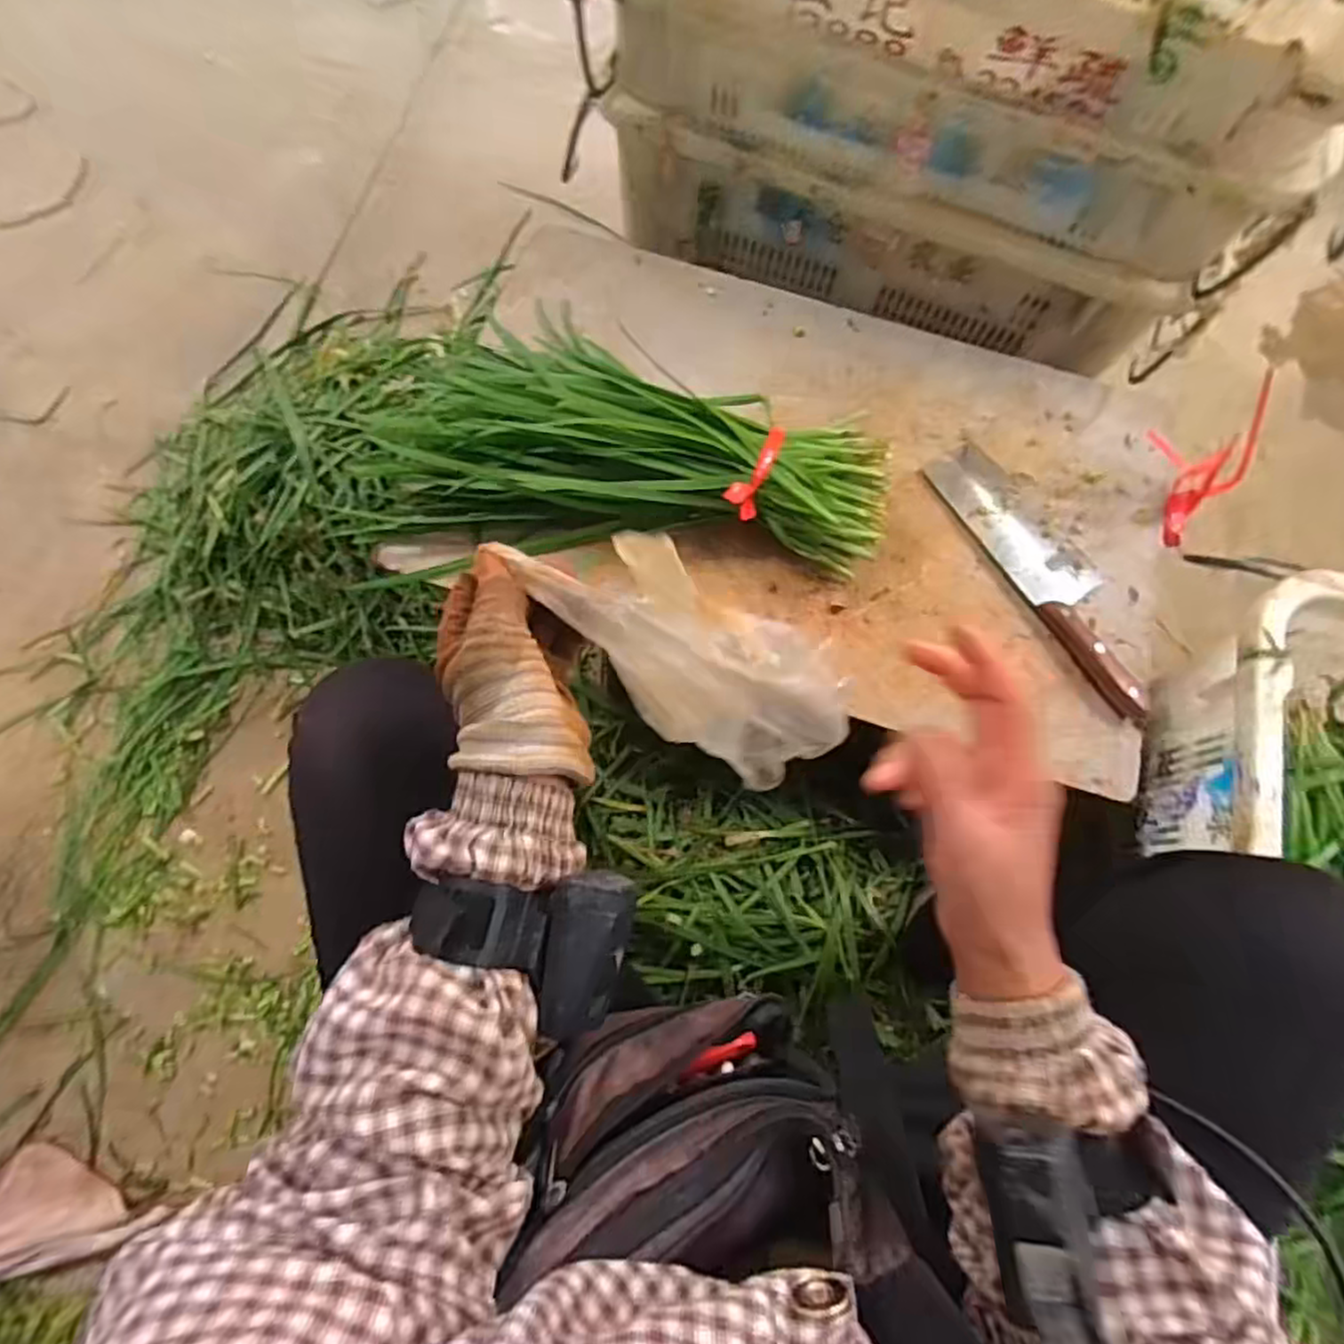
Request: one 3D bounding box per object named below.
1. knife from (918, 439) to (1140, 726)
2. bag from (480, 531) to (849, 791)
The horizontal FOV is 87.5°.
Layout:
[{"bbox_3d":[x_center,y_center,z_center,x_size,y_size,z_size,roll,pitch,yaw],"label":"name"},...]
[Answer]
[{"bbox_3d":[0.340,-0.094,0.632,0.079,0.023,0.279,-28,76,-10],"label":"knife"},{"bbox_3d":[0.016,-0.010,0.385,0.190,0.079,0.073,36,72,-25],"label":"bag"}]

